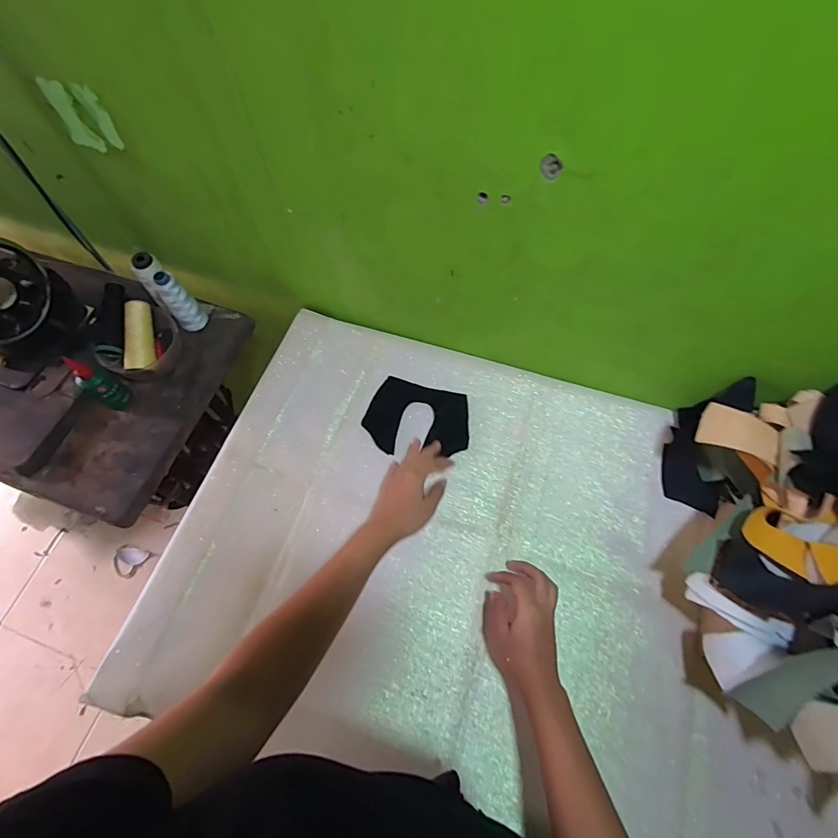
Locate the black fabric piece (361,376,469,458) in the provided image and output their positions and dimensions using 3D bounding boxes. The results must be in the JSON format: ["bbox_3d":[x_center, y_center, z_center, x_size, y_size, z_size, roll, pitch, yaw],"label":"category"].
[{"bbox_3d":[-0.002,0.001,0.681,0.156,0.006,0.117,13,69,8],"label":"black fabric piece"}]

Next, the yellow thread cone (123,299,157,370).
[{"bbox_3d":[-0.433,-0.131,0.694,0.032,0.047,0.116,-7,66,-1],"label":"yellow thread cone"}]

